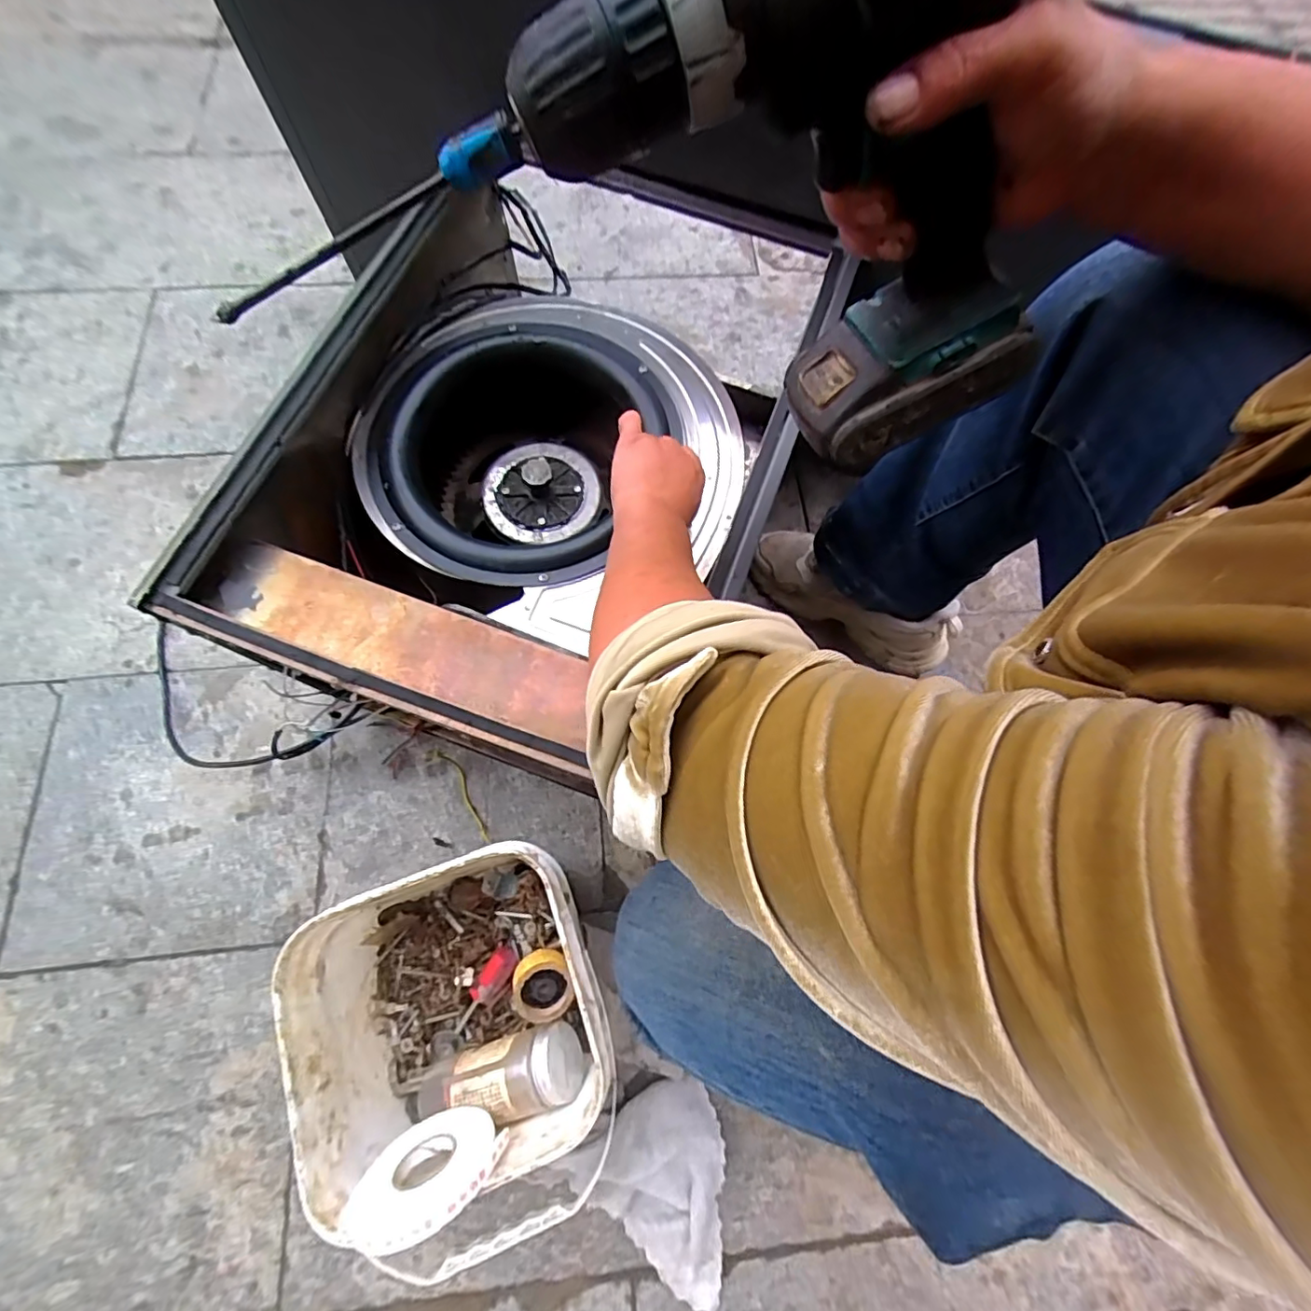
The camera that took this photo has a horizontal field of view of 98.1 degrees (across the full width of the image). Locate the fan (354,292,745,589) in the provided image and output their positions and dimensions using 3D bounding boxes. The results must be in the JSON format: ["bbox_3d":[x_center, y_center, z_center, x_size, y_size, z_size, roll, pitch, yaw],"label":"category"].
[{"bbox_3d":[-0.117,-0.214,0.590,0.330,0.138,0.315,1,74,-2],"label":"fan"}]

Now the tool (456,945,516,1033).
[{"bbox_3d":[-0.148,0.288,0.489,0.021,0.017,0.080,33,89,7],"label":"tool"}]

